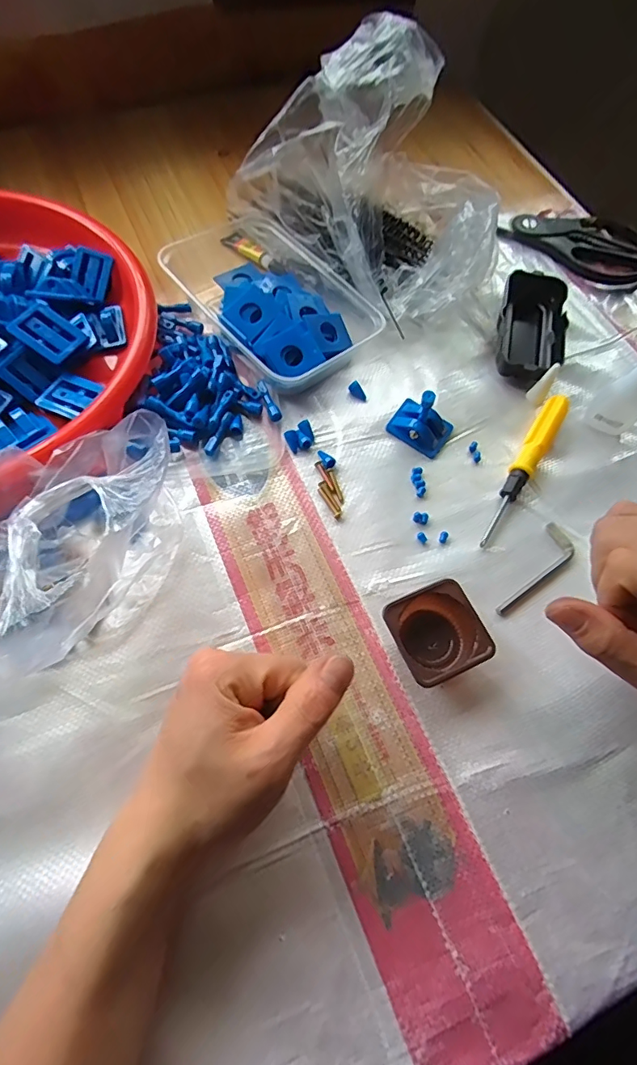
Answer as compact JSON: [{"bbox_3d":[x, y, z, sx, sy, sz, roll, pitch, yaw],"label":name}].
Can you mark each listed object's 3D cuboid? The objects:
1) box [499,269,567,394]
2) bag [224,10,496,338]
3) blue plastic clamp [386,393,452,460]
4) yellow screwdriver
[{"bbox_3d":[0.179,-0.171,0.415,0.052,0.030,0.111,14,65,3],"label":"box"},{"bbox_3d":[0.058,-0.300,0.406,0.225,0.143,0.173,36,68,13],"label":"bag"},{"bbox_3d":[0.081,-0.087,0.378,0.044,0.023,0.039,33,67,12],"label":"blue plastic clamp"},{"bbox_3d":[0.151,-0.048,0.360,0.017,0.022,0.136,31,67,11],"label":"yellow screwdriver"}]

